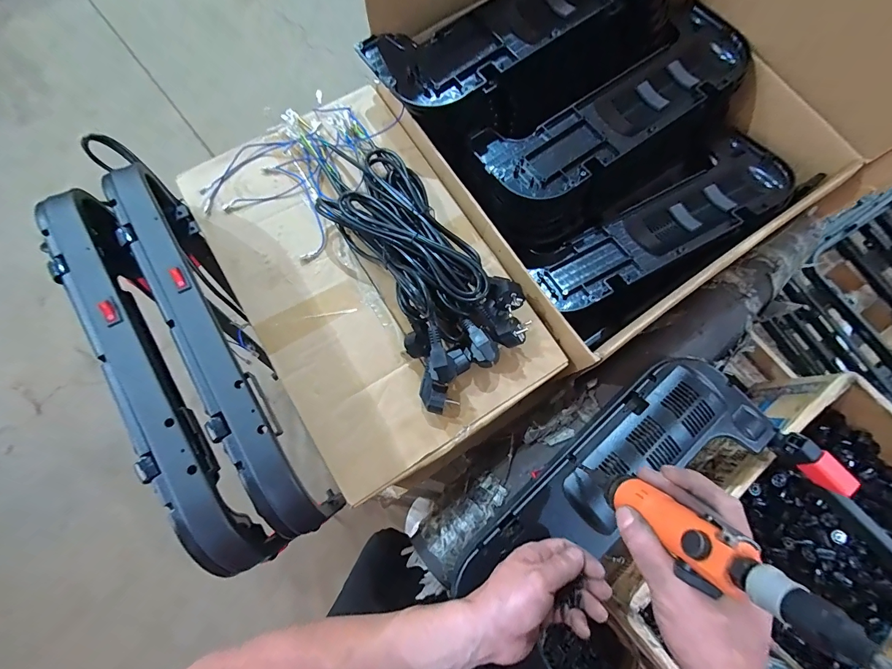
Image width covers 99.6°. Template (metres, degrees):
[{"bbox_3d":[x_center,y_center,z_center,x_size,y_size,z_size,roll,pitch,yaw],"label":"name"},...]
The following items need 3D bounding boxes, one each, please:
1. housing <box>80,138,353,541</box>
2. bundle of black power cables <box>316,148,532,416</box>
[{"bbox_3d":[-0.263,0.014,0.455,0.058,0.168,0.464,-32,79,-8],"label":"housing"},{"bbox_3d":[-0.055,-0.096,0.510,0.180,0.065,0.366,-37,79,-9],"label":"bundle of black power cables"}]

